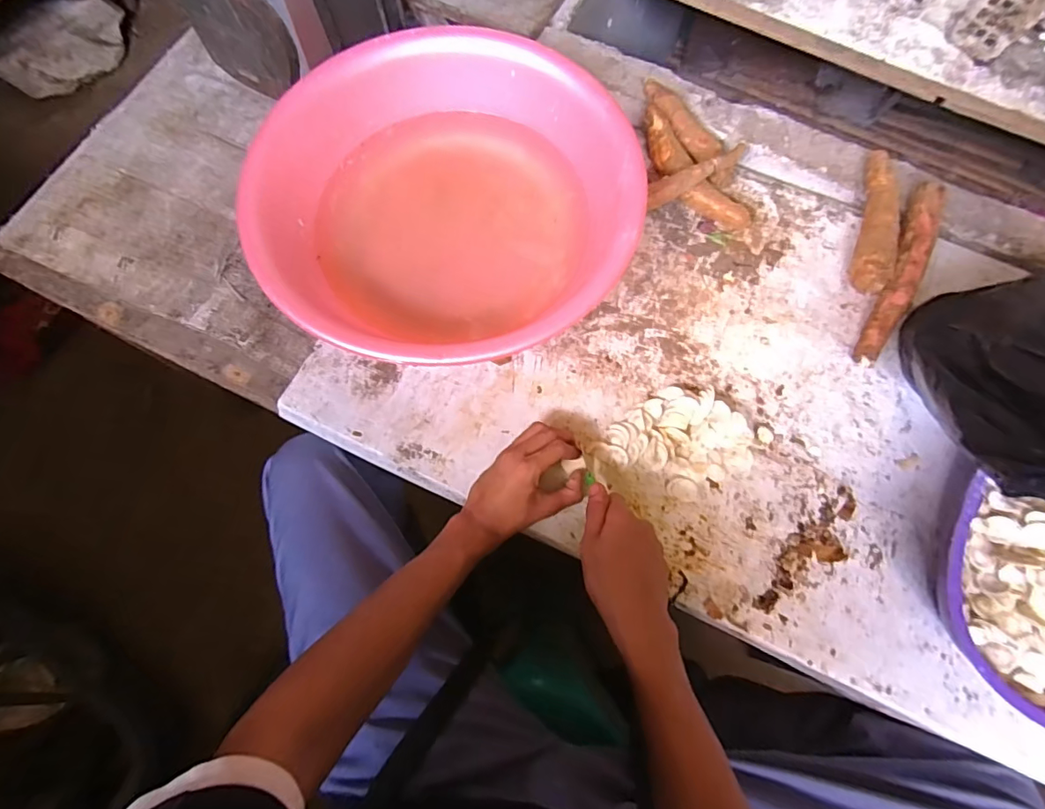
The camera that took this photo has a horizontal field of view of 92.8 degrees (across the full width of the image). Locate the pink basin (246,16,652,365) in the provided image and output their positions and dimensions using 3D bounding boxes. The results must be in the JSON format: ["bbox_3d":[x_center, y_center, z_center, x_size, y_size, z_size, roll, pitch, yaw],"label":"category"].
[{"bbox_3d":[-0.087,-0.223,0.579,0.415,0.121,0.390,-1,73,2],"label":"pink basin"}]

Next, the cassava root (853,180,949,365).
[{"bbox_3d":[0.452,-0.156,0.588,0.036,0.028,0.249,25,76,9],"label":"cassava root"}]

